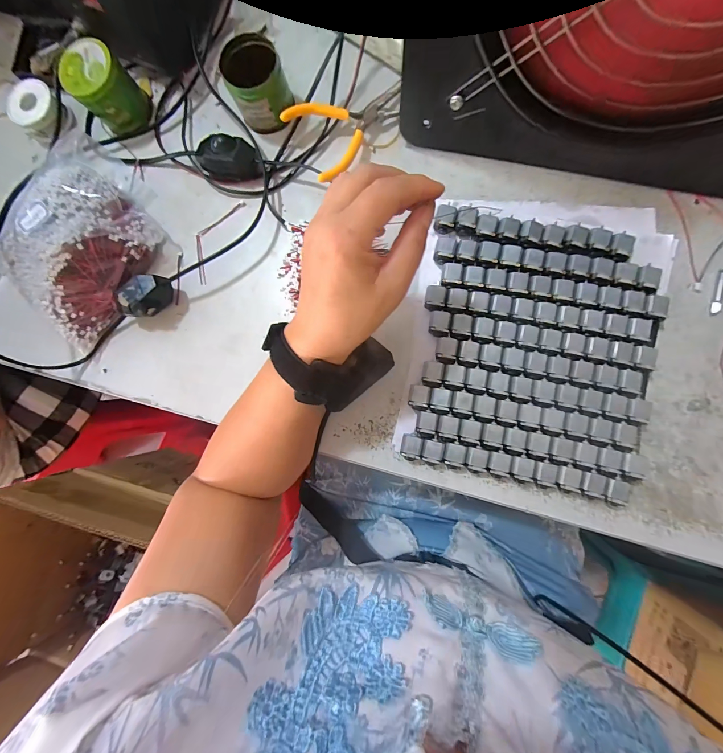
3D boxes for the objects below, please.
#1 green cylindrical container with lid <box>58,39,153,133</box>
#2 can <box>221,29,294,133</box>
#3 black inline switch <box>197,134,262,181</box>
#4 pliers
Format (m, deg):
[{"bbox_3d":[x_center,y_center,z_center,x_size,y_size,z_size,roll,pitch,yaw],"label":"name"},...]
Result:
[{"bbox_3d":[-0.265,-0.300,0.340,0.054,0.050,0.058,0,89,7],"label":"green cylindrical container with lid"},{"bbox_3d":[-0.101,-0.286,0.321,0.056,0.048,0.053,0,89,7],"label":"can"},{"bbox_3d":[-0.134,-0.224,0.335,0.064,0.025,0.034,3,89,7],"label":"black inline switch"},{"bbox_3d":[-0.011,-0.255,0.321,0.110,0.022,0.078,-34,85,5],"label":"pliers"}]

